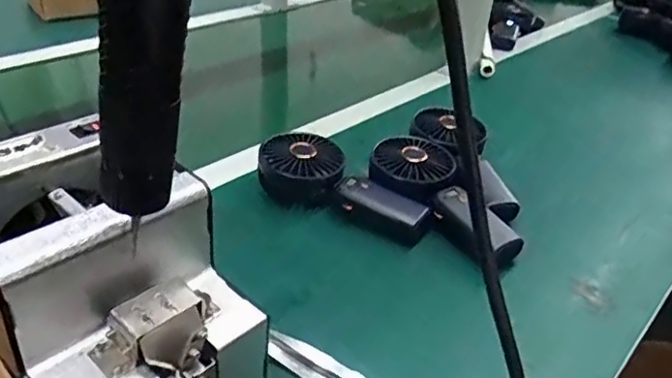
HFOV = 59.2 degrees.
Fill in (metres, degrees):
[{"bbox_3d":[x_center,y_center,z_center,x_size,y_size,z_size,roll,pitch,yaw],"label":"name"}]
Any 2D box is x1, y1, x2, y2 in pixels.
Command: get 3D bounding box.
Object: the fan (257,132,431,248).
[{"bbox_3d":[0.008,-0.002,0.585,0.180,0.049,0.082,20,35,21],"label":"fan"}]

